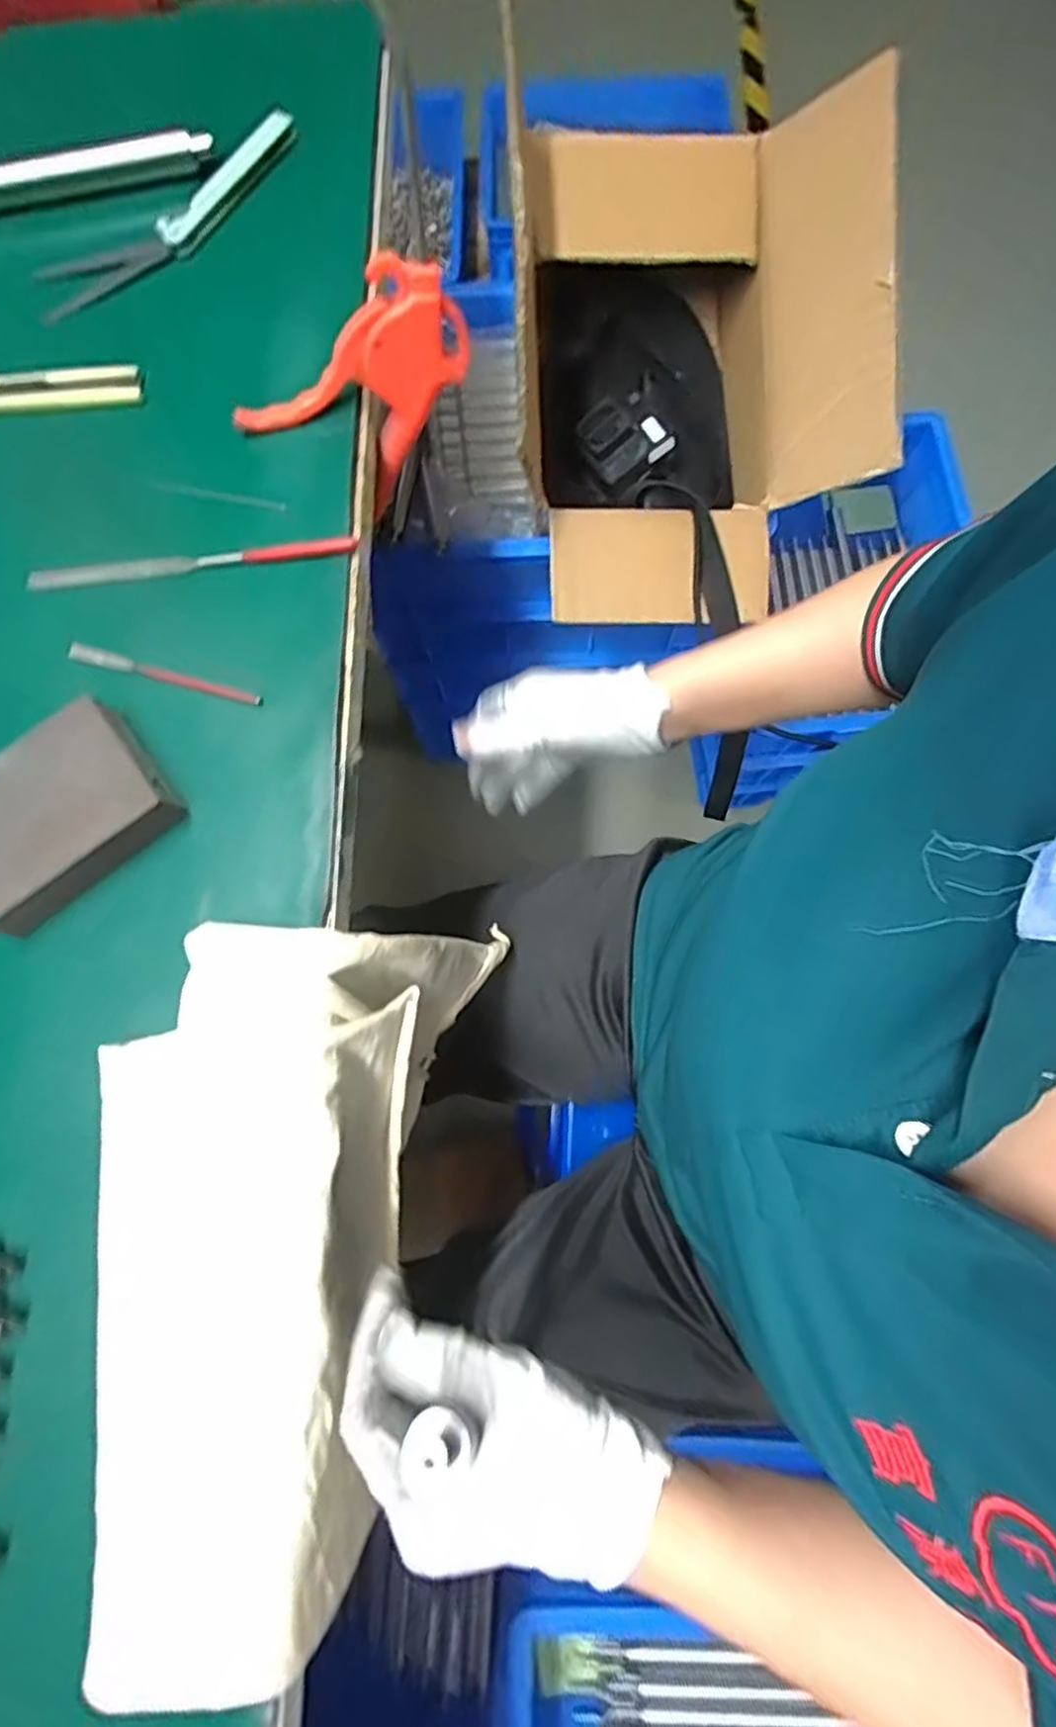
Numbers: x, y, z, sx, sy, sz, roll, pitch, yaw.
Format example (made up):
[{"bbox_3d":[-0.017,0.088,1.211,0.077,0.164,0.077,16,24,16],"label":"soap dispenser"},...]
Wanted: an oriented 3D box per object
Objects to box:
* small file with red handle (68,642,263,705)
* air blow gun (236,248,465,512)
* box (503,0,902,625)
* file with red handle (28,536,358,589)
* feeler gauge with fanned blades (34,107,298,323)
[{"bbox_3d":[-0.184,-0.095,0.341,0.107,0.005,0.009,18,79,4],"label":"small file with red handle"},{"bbox_3d":[-0.091,-0.246,0.354,0.128,0.090,0.035,-18,78,-3],"label":"air blow gun"},{"bbox_3d":[0.133,-0.396,0.546,0.274,0.180,0.353,-3,78,0],"label":"box"},{"bbox_3d":[-0.175,-0.158,0.351,0.172,0.011,0.012,-5,78,0],"label":"file with red handle"},{"bbox_3d":[-0.208,-0.379,0.396,0.181,0.016,0.038,-36,80,-7],"label":"feeler gauge with fanned blades"}]

